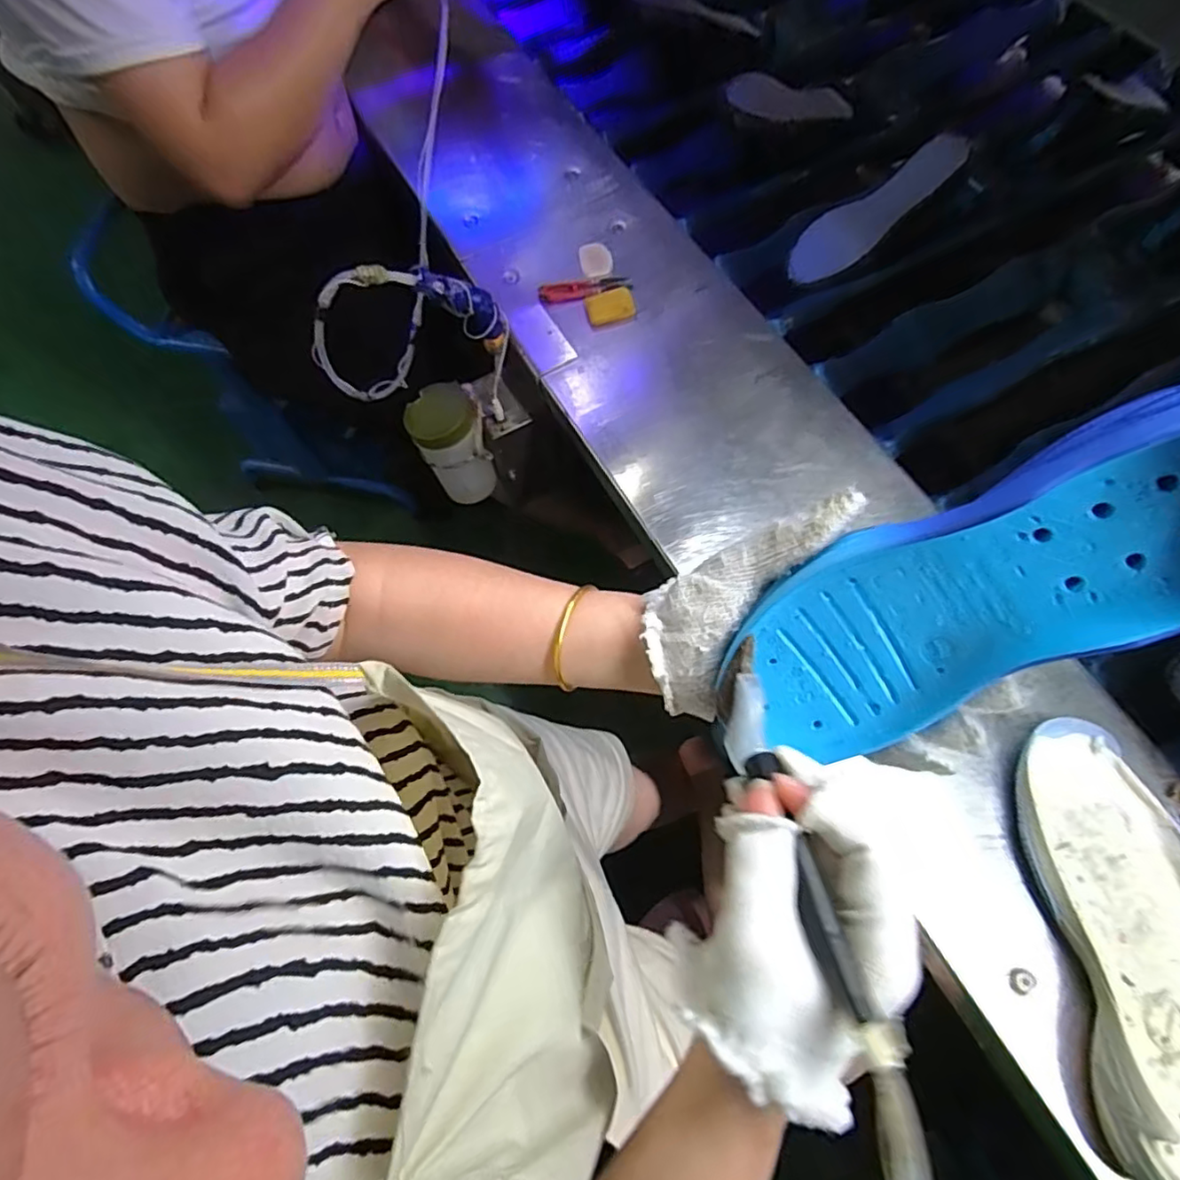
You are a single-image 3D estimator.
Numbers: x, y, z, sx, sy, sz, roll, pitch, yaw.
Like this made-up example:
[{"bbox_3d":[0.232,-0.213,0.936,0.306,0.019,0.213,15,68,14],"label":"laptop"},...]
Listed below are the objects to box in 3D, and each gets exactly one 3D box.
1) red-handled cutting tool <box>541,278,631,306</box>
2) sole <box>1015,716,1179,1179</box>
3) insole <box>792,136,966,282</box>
[{"bbox_3d":[-0.005,-0.332,0.696,0.100,0.010,0.028,-10,67,-3],"label":"red-handled cutting tool"},{"bbox_3d":[0.363,0.230,0.421,0.103,0.043,0.278,0,67,2],"label":"sole"},{"bbox_3d":[0.328,-0.432,0.725,0.208,0.017,0.062,-29,91,22],"label":"insole"}]

